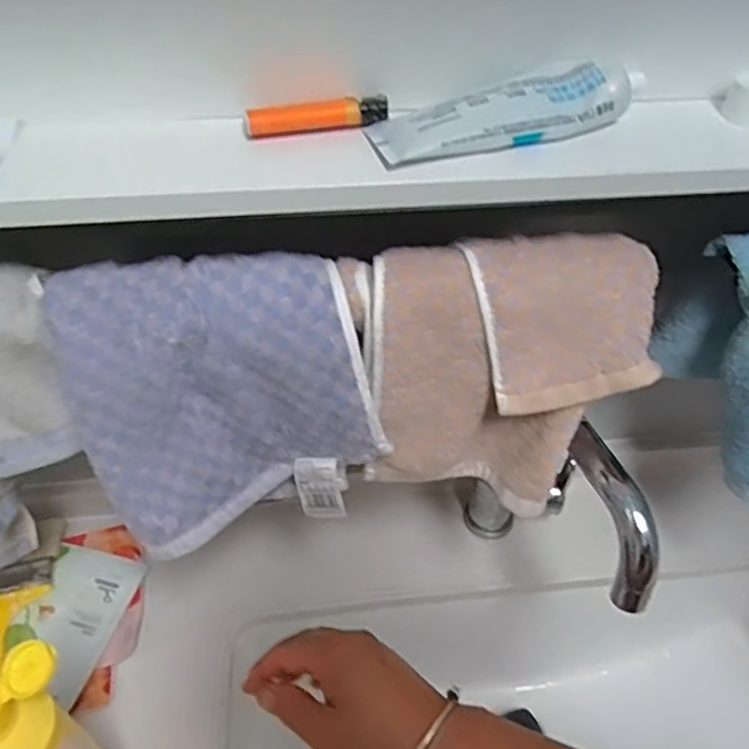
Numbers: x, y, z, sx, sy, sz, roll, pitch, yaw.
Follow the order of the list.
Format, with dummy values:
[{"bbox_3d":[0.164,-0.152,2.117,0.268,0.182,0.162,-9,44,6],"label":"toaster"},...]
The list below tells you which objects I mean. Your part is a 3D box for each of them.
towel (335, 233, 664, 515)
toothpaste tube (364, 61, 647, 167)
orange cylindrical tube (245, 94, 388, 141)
[{"bbox_3d":[0.075,0.006,0.425,0.171,0.155,0.089,-2,46,-3],"label":"towel"},{"bbox_3d":[0.075,-0.147,0.374,0.151,0.026,0.044,-12,47,-12],"label":"toothpaste tube"},{"bbox_3d":[-0.032,-0.145,0.379,0.079,0.017,0.010,-8,47,-8],"label":"orange cylindrical tube"}]

